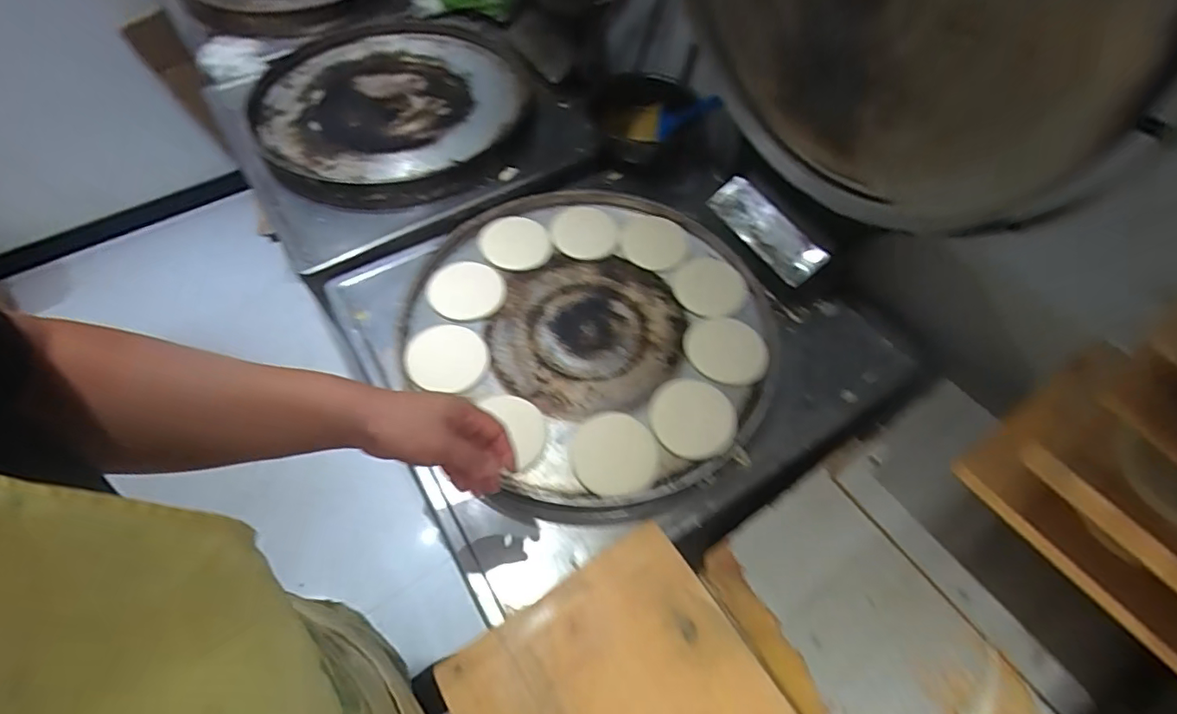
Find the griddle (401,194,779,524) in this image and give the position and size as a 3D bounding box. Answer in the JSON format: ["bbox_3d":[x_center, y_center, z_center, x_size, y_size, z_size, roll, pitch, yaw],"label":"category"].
[{"bbox_3d":[0.020,-0.040,0.771,0.477,0.045,0.477,1,58,-2],"label":"griddle"}]

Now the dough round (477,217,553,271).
[{"bbox_3d":[-0.112,-0.175,0.837,0.109,0.022,0.086,6,58,1],"label":"dough round"}]

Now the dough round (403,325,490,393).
[{"bbox_3d":[-0.191,0.002,0.738,0.105,0.020,0.099,6,58,2],"label":"dough round"}]

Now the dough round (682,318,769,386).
[{"bbox_3d":[0.190,-0.013,0.756,0.106,0.024,0.102,1,58,-2],"label":"dough round"}]

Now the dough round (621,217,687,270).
[{"bbox_3d":[0.103,-0.179,0.846,0.096,0.019,0.085,23,60,12],"label":"dough round"}]

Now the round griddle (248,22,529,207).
[{"bbox_3d":[-0.386,-0.471,1.003,0.501,0.047,0.450,28,61,15],"label":"round griddle"}]

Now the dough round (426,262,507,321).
[{"bbox_3d":[-0.179,-0.095,0.800,0.110,0.020,0.094,1,58,-1],"label":"dough round"}]

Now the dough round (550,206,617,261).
[{"bbox_3d":[-0.008,-0.196,0.853,0.098,0.016,0.095,6,58,2],"label":"dough round"}]

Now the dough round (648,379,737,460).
[{"bbox_3d":[0.135,0.074,0.696,0.109,0.032,0.110,-33,65,-19],"label":"dough round"}]

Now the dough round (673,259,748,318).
[{"bbox_3d":[0.181,-0.103,0.811,0.102,0.015,0.096,1,58,-2],"label":"dough round"}]

